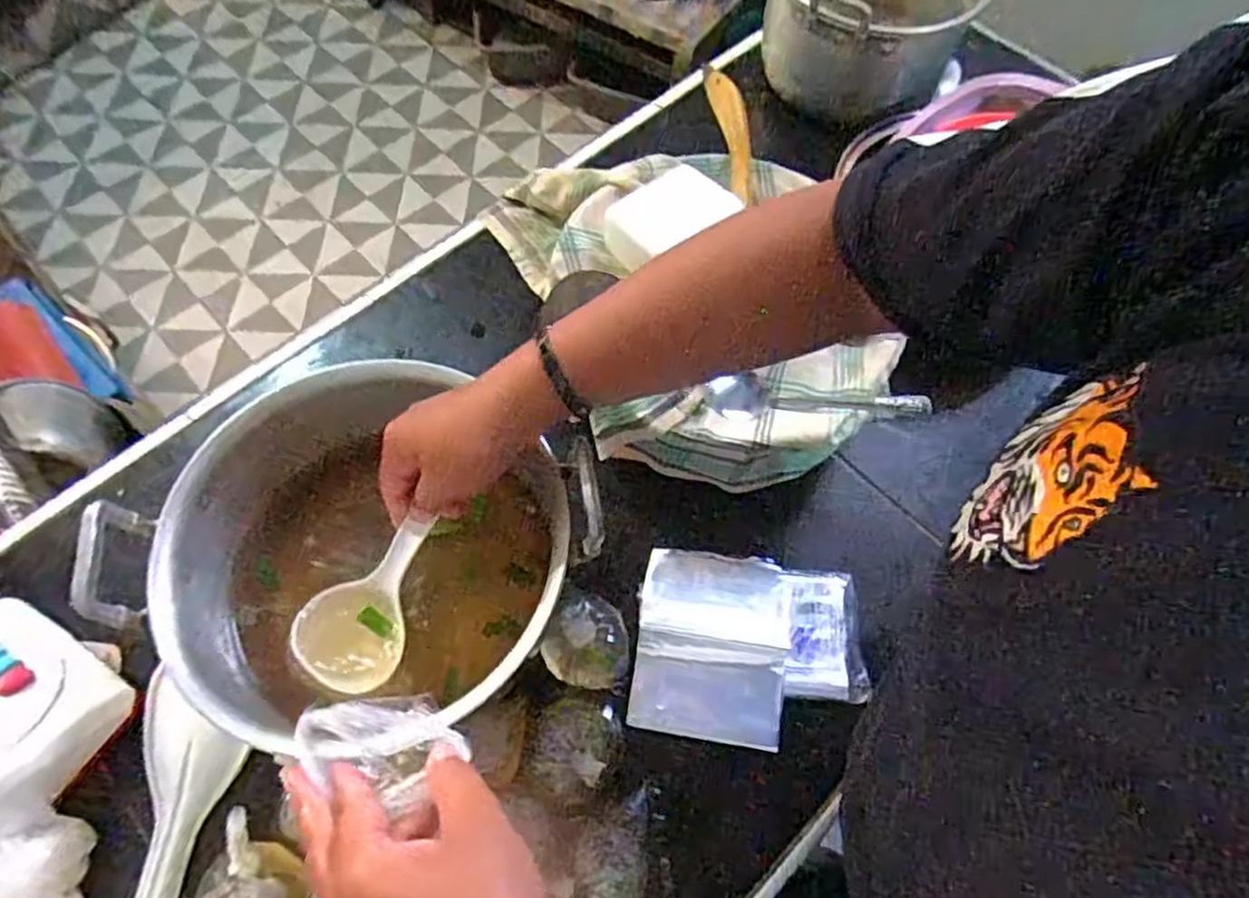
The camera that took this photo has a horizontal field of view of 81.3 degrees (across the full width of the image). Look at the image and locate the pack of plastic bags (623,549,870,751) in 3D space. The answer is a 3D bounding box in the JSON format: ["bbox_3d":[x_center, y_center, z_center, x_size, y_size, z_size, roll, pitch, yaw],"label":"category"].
[{"bbox_3d":[0.100,0.157,0.582,0.178,0.025,0.143,6,64,1],"label":"pack of plastic bags"}]

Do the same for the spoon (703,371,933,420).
[{"bbox_3d":[0.151,-0.038,0.576,0.169,0.015,0.037,4,64,14],"label":"spoon"}]

